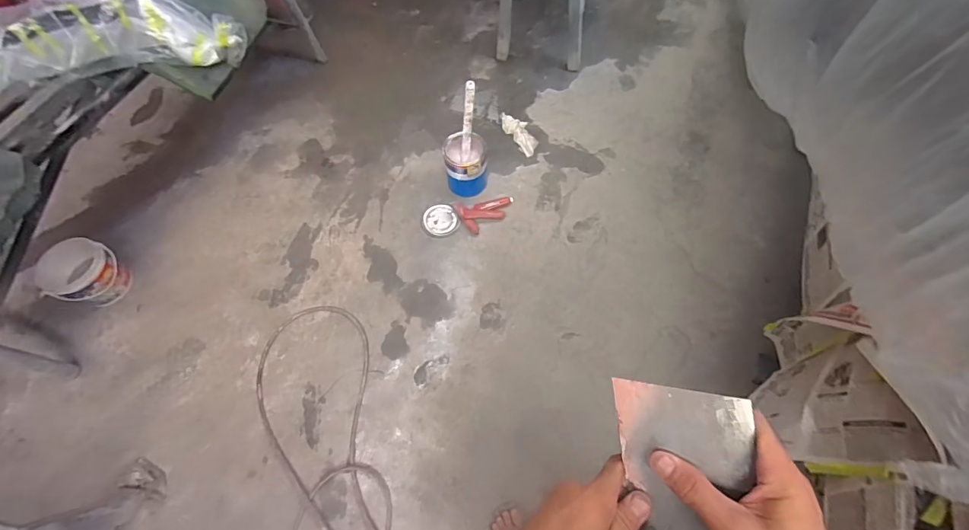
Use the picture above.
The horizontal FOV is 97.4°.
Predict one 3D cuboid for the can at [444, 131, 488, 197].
[{"bbox_3d":[-0.069,-0.371,1.590,0.153,0.208,0.142,-1,64,2],"label":"can"}]

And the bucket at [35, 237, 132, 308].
[{"bbox_3d":[-1.310,0.030,1.406,0.190,0.179,0.191,-1,64,2],"label":"bucket"}]

